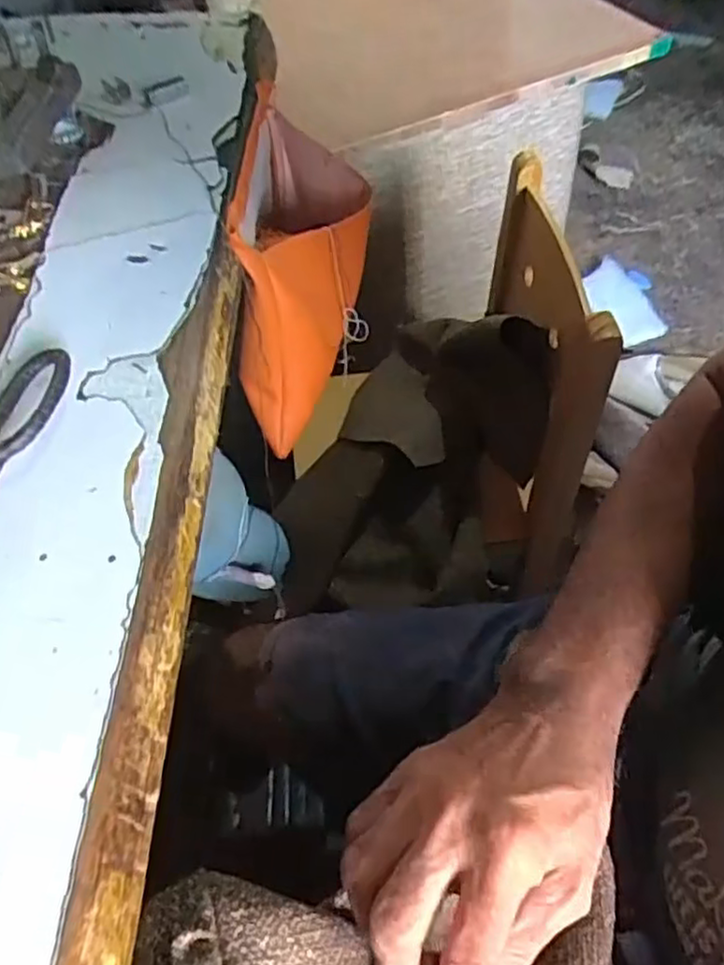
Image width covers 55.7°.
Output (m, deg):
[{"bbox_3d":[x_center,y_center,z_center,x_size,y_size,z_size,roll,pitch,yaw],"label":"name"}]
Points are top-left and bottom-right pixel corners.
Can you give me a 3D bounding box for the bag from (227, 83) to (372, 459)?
[{"bbox_3d":[-0.043,-0.171,0.535,0.091,0.181,0.200,-1,54,3],"label":"bag"}]

